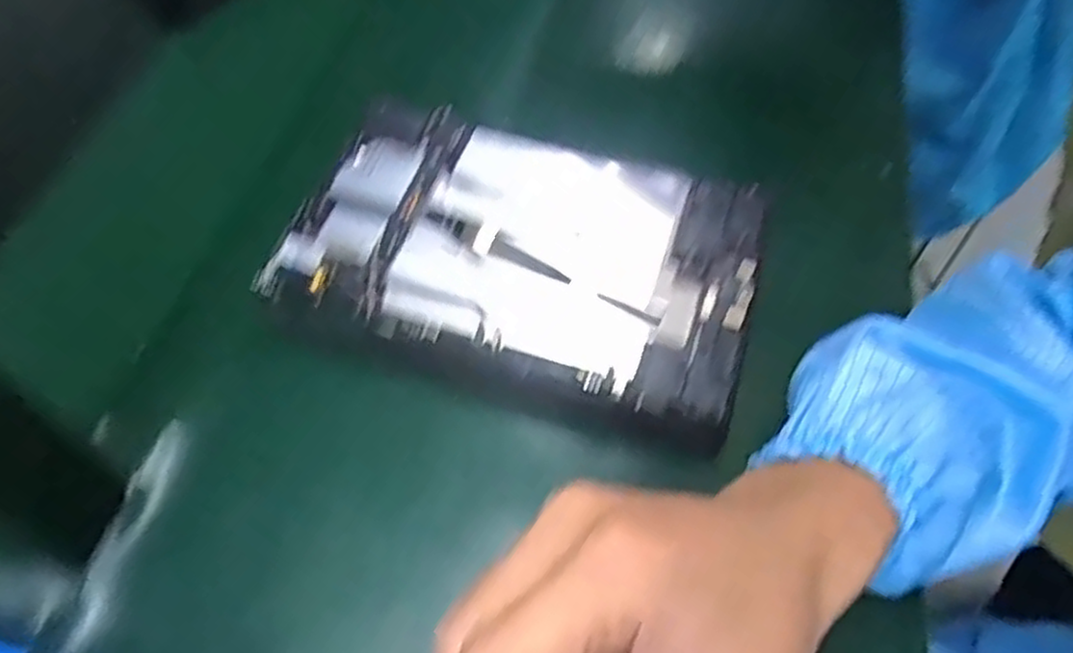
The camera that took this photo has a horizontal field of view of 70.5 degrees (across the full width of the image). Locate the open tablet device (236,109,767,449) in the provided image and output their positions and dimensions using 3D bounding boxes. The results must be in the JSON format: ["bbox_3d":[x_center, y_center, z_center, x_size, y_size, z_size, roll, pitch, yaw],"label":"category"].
[{"bbox_3d":[-0.006,-0.040,0.400,0.239,0.013,0.156,16,61,9],"label":"open tablet device"}]

